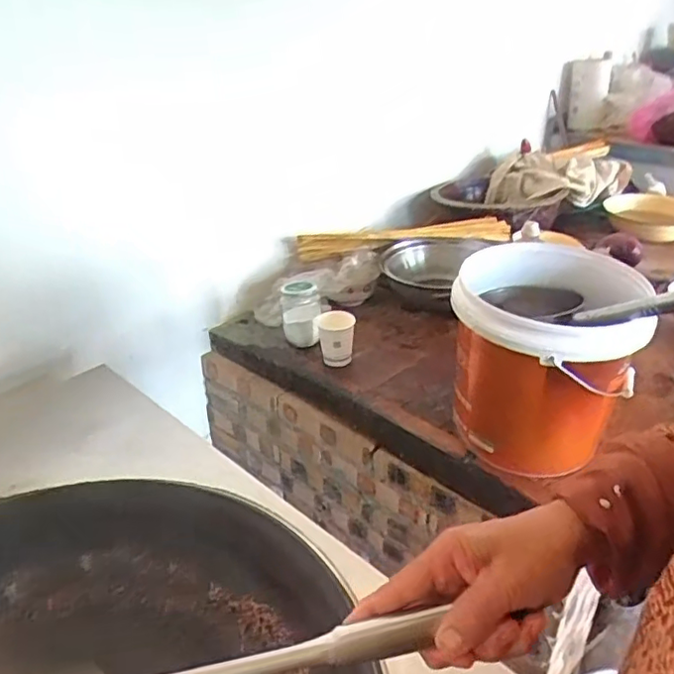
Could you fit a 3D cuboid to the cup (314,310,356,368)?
[{"bbox_3d":[-0.001,0.000,1.120,0.071,0.096,0.065,3,31,6],"label":"cup"}]

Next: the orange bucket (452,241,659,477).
[{"bbox_3d":[0.295,0.030,0.869,0.242,0.258,0.242,0,31,0],"label":"orange bucket"}]

